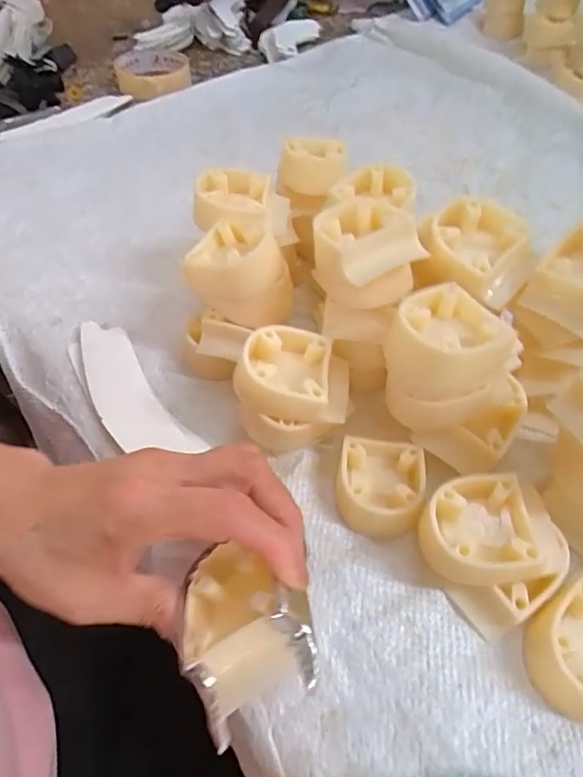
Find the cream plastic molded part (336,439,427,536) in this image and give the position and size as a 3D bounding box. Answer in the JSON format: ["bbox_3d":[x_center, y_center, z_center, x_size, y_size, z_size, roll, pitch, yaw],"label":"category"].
[{"bbox_3d":[0.049,0.053,0.265,0.047,0.022,0.049,1,53,-1],"label":"cream plastic molded part"}]

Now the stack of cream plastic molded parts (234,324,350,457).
[{"bbox_3d":[0.000,0.004,0.275,0.063,0.062,0.053,4,53,1],"label":"stack of cream plastic molded parts"}]

